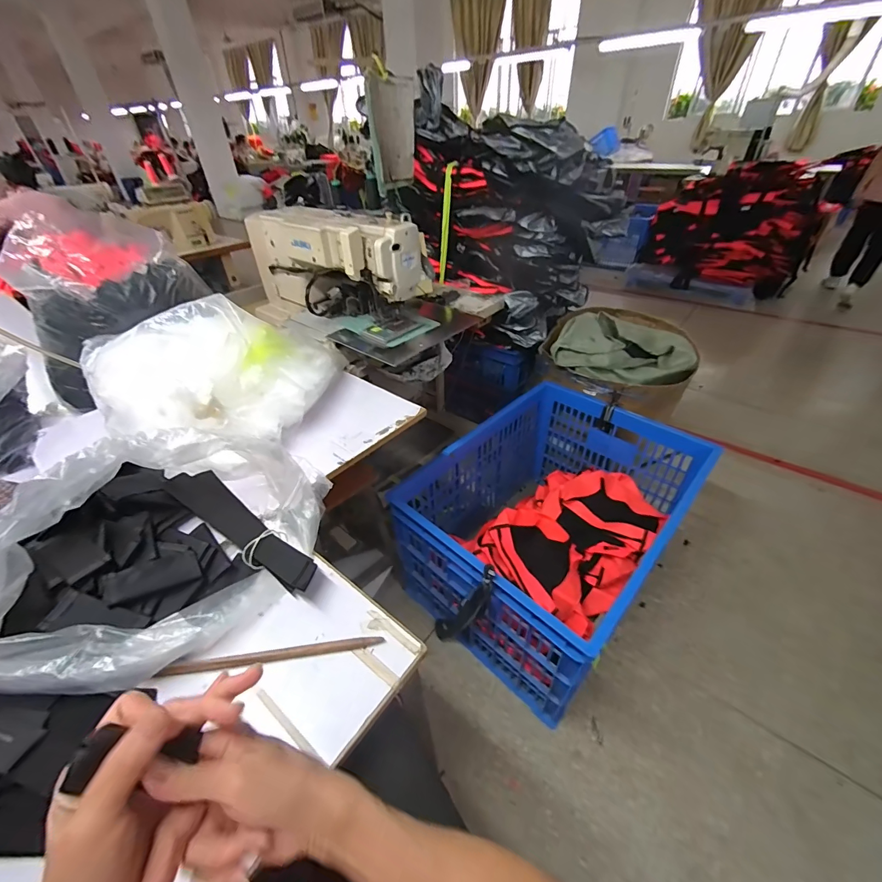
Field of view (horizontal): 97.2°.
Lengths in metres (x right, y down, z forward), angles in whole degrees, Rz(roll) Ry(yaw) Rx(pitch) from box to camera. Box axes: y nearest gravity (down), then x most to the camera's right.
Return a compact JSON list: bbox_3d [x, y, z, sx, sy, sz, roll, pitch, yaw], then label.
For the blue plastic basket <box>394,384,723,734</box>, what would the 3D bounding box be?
[{"bbox_3d":[0.347,0.280,1.289,0.641,0.484,0.841,30,49,34],"label":"blue plastic basket"}]

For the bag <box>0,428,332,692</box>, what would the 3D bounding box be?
[{"bbox_3d":[-0.385,0.116,0.558,0.377,0.181,0.378,-5,39,-3],"label":"bag"}]

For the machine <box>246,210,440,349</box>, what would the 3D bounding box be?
[{"bbox_3d":[-0.319,-0.489,1.094,0.589,0.249,0.198,26,47,31],"label":"machine"}]

